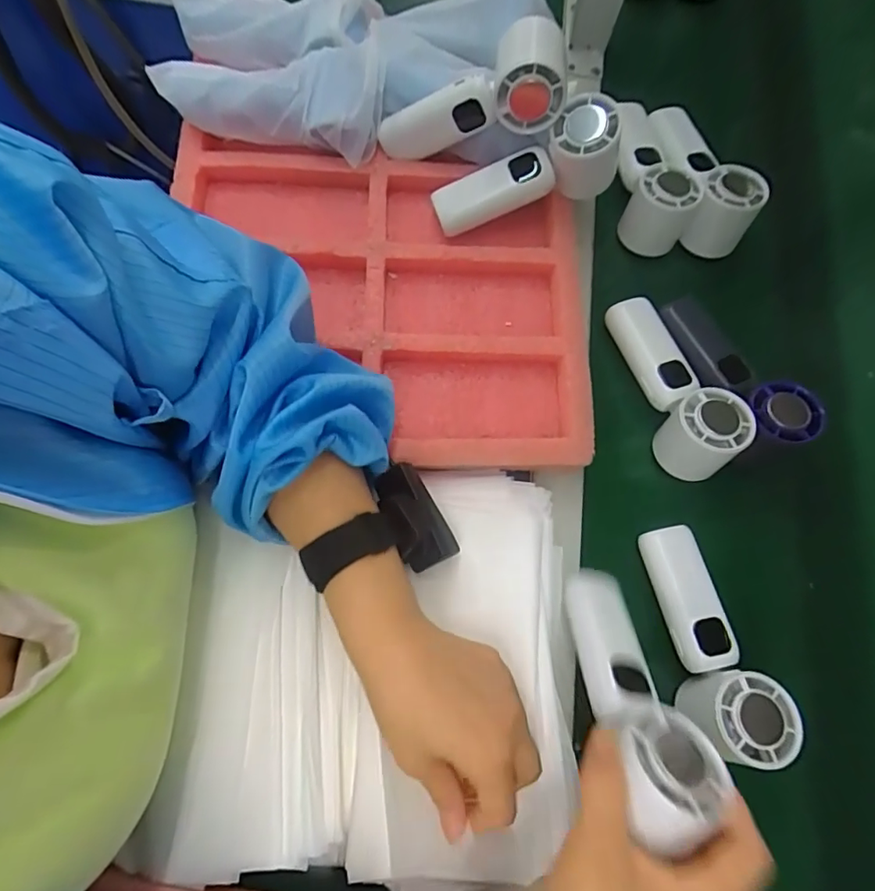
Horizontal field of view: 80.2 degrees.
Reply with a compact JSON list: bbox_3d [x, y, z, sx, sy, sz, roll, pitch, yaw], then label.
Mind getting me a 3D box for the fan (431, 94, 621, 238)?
[{"bbox_3d":[0.076,-0.230,0.445,0.158,0.065,0.057,-16,72,20],"label":"fan"}]

